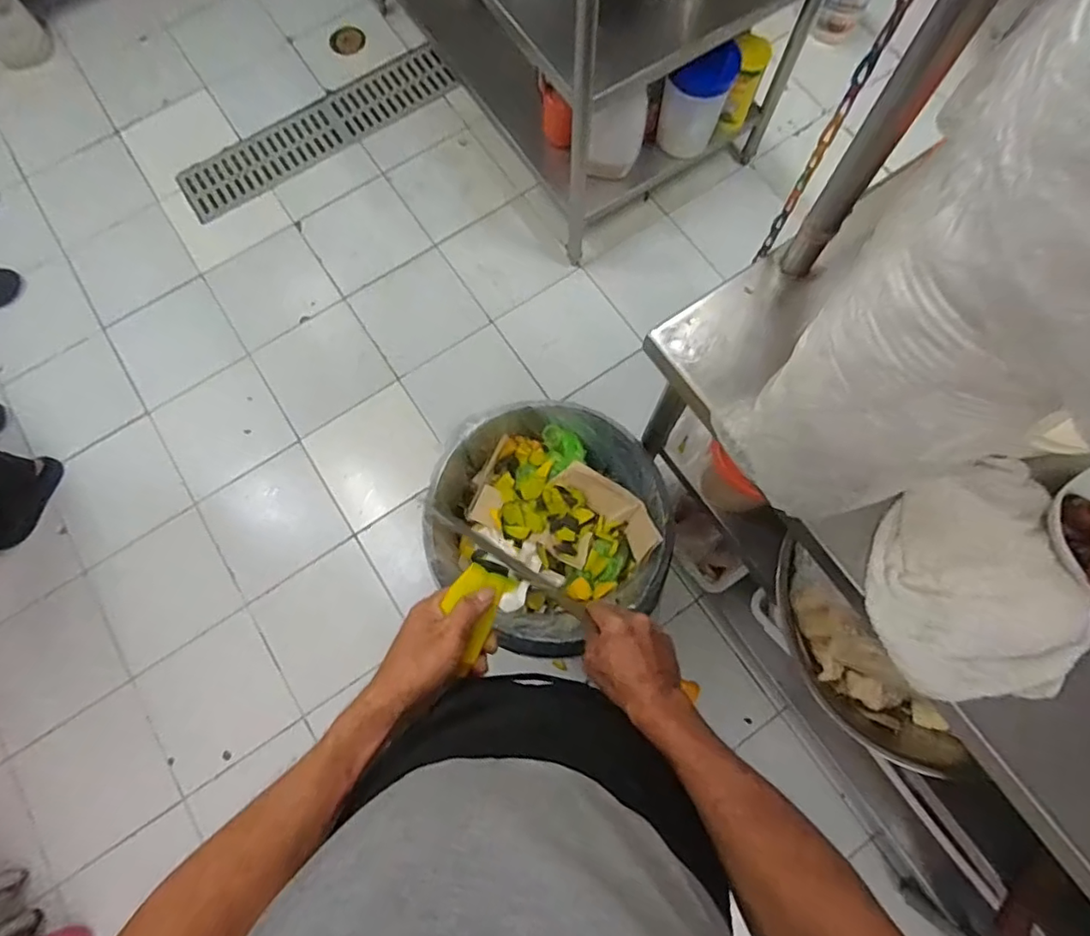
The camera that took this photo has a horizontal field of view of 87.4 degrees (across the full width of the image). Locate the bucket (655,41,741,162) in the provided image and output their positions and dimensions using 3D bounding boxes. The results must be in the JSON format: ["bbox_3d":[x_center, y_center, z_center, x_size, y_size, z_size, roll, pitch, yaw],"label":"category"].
[{"bbox_3d":[0.339,-0.827,1.312,0.134,0.249,0.128,0,75,1],"label":"bucket"}]

